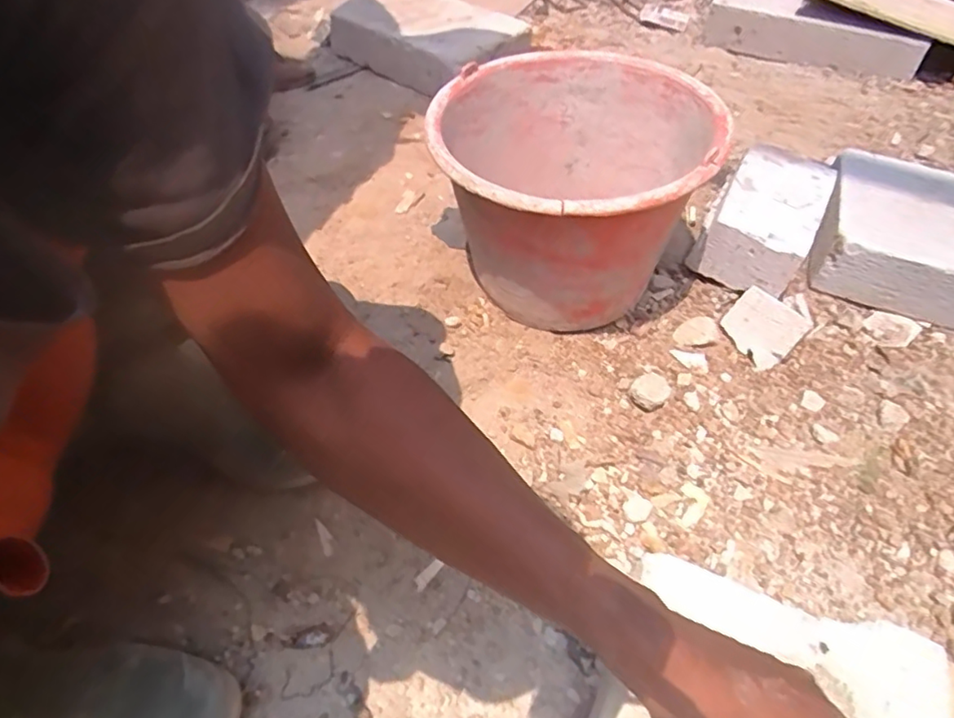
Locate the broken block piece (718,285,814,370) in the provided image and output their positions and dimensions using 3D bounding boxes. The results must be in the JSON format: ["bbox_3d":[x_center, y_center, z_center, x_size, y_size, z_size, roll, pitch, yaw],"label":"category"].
[{"bbox_3d":[0.311,-0.035,0.637,0.070,0.014,0.074,-47,64,7],"label":"broken block piece"}]

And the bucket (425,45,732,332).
[{"bbox_3d":[0.093,-0.168,0.623,0.257,0.205,0.267,1,53,-1],"label":"bucket"}]

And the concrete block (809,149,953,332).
[{"bbox_3d":[0.530,-0.142,0.689,0.220,0.076,0.197,20,57,16],"label":"concrete block"}]

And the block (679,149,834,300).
[{"bbox_3d":[0.346,-0.168,0.699,0.112,0.085,0.199,28,59,20],"label":"block"}]

